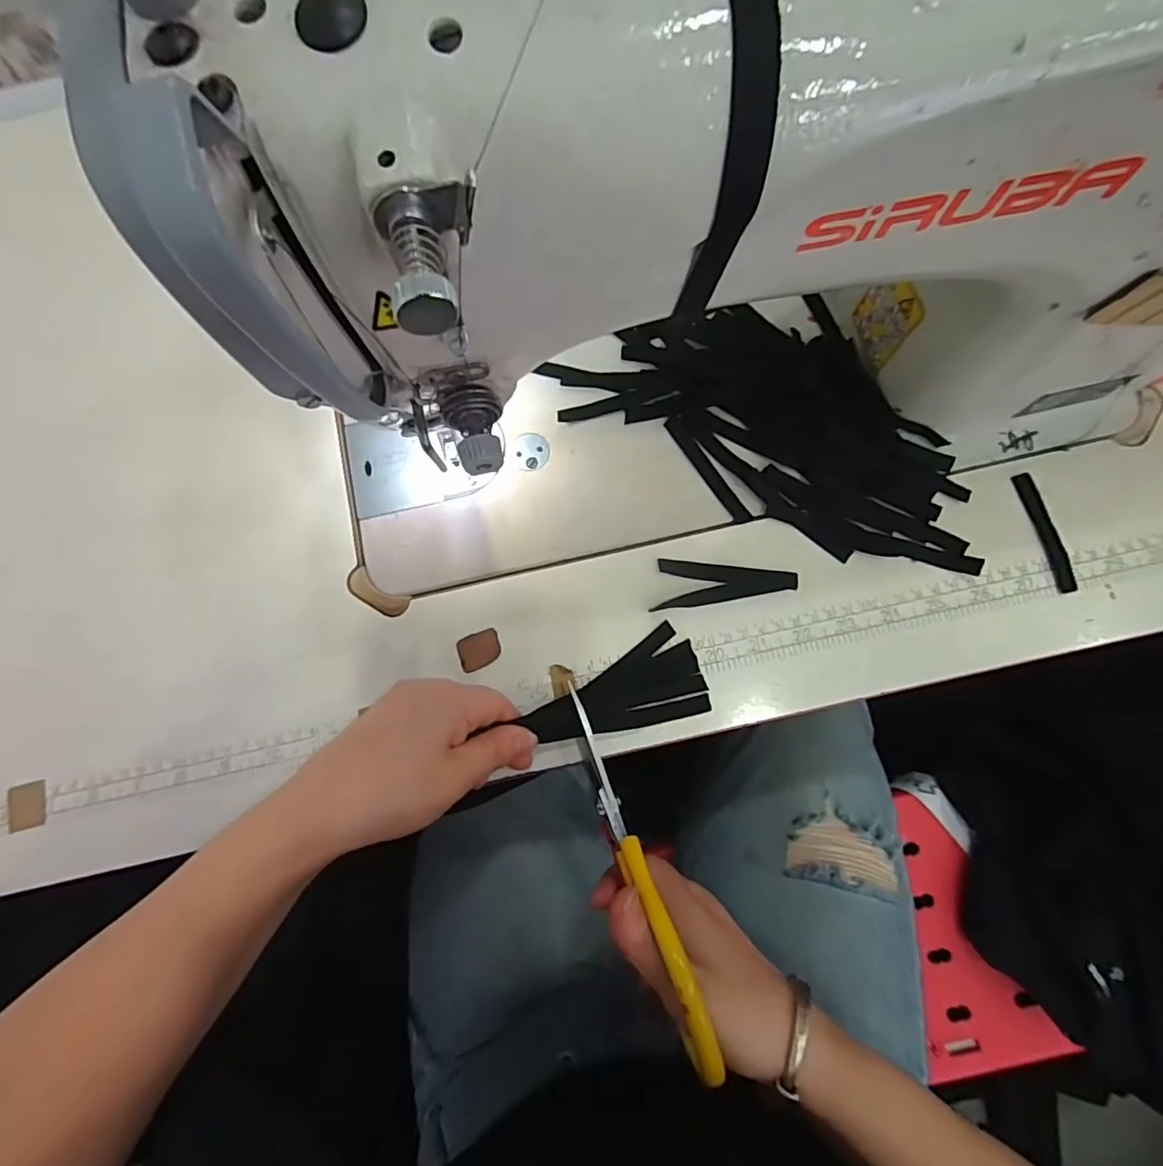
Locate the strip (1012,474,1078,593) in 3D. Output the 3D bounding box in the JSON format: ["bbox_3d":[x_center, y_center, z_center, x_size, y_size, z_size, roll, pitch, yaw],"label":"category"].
[{"bbox_3d":[0.271,-0.030,0.325,0.013,0.004,0.072,-17,81,0],"label":"strip"}]

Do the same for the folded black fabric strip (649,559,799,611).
[{"bbox_3d":[0.084,0.003,0.323,0.079,0.004,0.029,4,81,3],"label":"folded black fabric strip"}]

